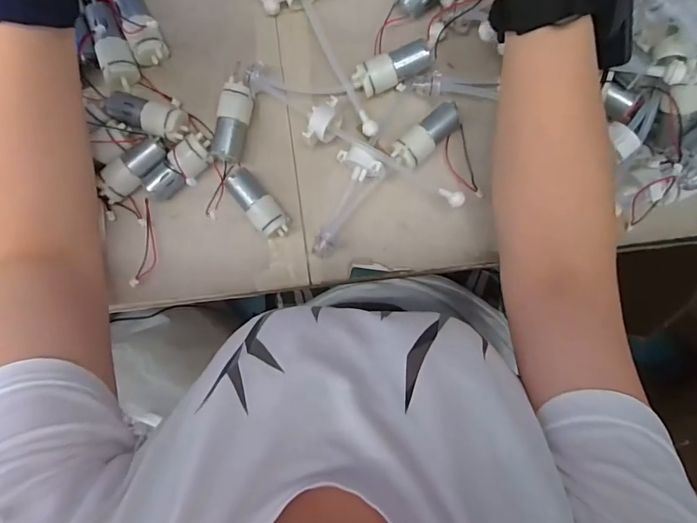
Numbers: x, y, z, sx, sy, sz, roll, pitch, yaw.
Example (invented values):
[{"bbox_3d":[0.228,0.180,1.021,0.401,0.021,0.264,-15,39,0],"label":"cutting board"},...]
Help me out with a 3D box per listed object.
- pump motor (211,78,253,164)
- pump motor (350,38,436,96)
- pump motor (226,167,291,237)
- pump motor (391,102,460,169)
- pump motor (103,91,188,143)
[{"bbox_3d":[-0.094,-0.114,0.355,0.024,0.025,0.062,12,93,-1],"label":"pump motor"},{"bbox_3d":[0.037,-0.156,0.351,0.067,0.027,0.023,-23,93,1],"label":"pump motor"},{"bbox_3d":[-0.075,-0.048,0.358,0.024,0.028,0.063,-41,92,2],"label":"pump motor"},{"bbox_3d":[0.065,-0.104,0.356,0.064,0.024,0.025,-42,92,2],"label":"pump motor"},{"bbox_3d":[-0.165,-0.120,0.352,0.066,0.025,0.025,20,92,-1],"label":"pump motor"}]

